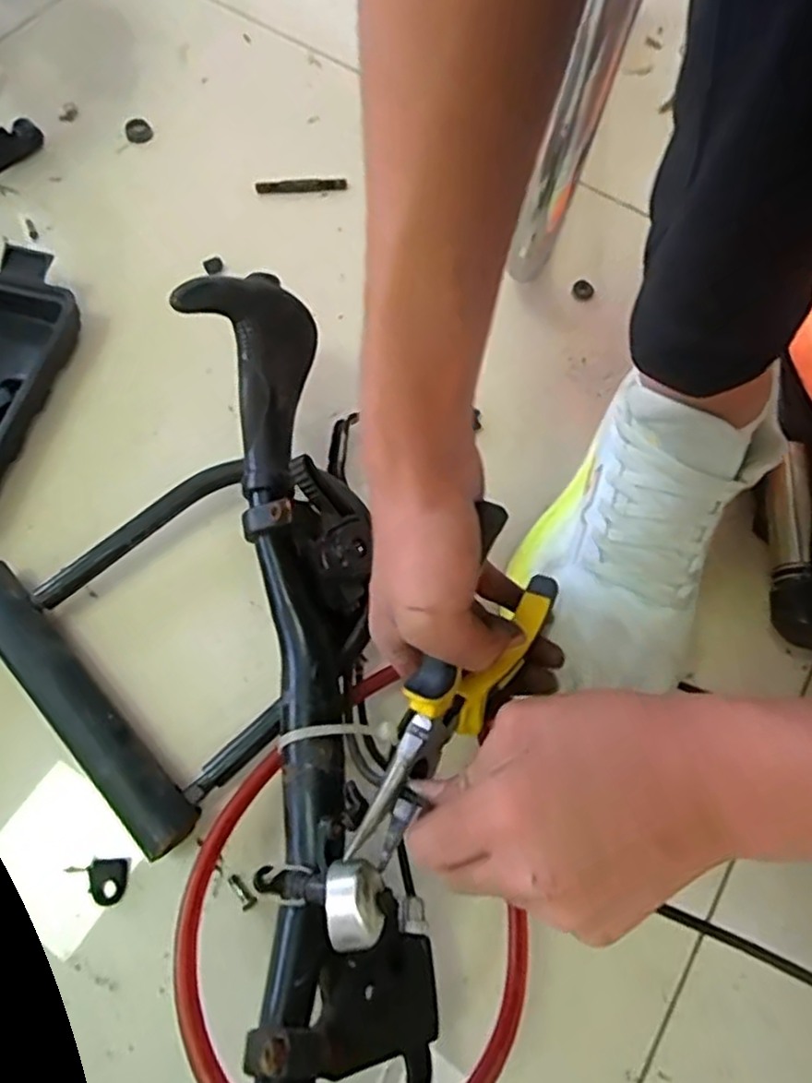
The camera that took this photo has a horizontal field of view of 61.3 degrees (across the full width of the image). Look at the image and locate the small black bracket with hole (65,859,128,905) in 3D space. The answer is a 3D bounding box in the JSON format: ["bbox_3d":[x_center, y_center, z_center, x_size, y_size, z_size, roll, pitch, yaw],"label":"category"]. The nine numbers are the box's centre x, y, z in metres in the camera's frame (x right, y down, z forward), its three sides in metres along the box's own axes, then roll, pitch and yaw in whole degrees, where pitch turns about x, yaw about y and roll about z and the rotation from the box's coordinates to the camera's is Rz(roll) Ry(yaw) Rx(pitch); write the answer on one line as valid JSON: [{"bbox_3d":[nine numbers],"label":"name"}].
[{"bbox_3d":[-0.161,0.177,0.355,0.032,0.004,0.021,0,68,-3],"label":"small black bracket with hole"}]

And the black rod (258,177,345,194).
[{"bbox_3d":[-0.084,-0.286,0.549,0.071,0.004,0.012,-4,69,-4],"label":"black rod"}]

